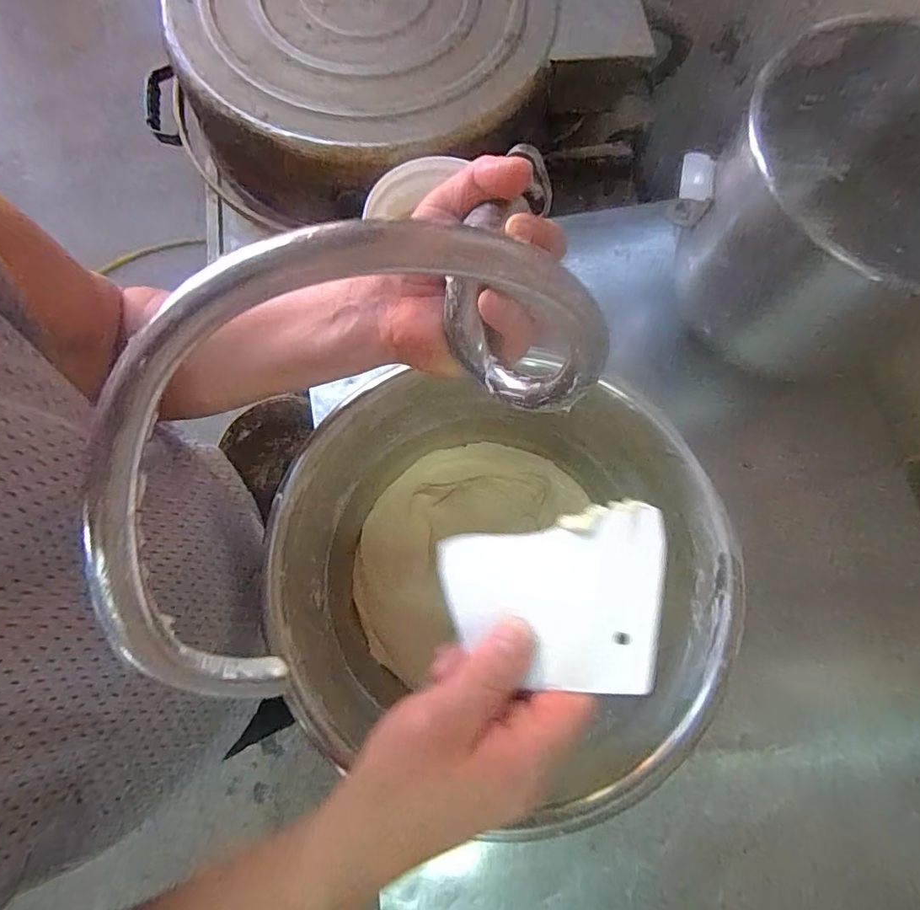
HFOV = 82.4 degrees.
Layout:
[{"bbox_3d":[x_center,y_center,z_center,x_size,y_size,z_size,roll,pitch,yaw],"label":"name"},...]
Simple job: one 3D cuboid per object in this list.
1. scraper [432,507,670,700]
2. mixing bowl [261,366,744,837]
[{"bbox_3d":[0.040,0.072,0.253,0.118,0.005,0.075,-15,67,33],"label":"scraper"},{"bbox_3d":[0.032,0.105,0.496,0.331,0.241,0.314,1,75,-2],"label":"mixing bowl"}]

